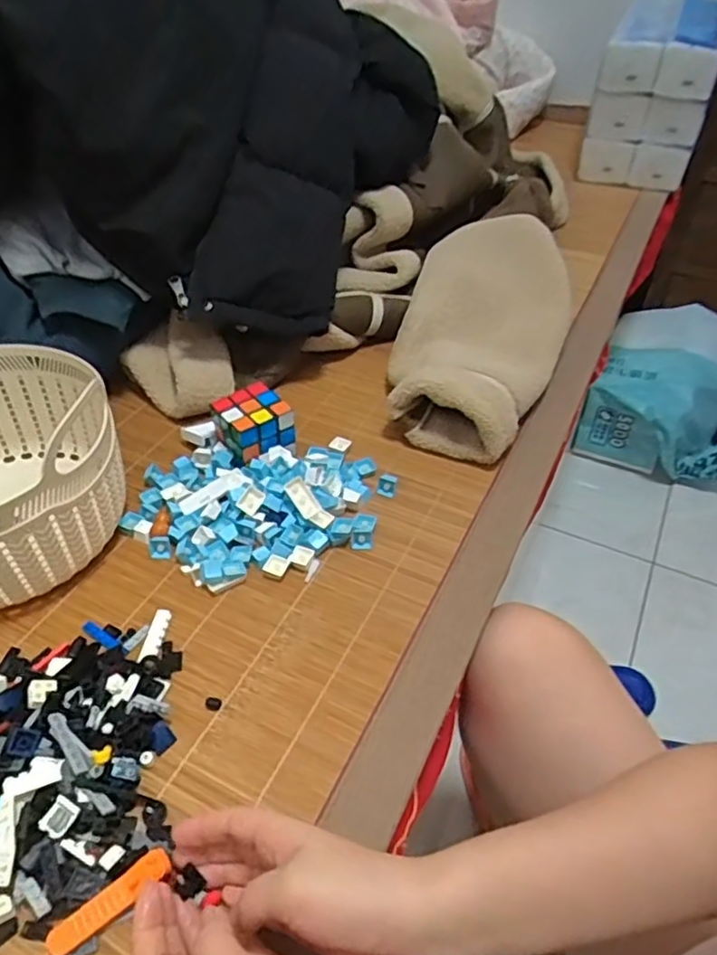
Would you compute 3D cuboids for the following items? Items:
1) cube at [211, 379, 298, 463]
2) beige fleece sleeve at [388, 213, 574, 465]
[{"bbox_3d":[-0.102,-0.049,0.643,0.058,0.059,0.065,-25,50,-24],"label":"cube"},{"bbox_3d":[0.145,-0.179,0.752,0.174,0.096,0.378,18,47,17],"label":"beige fleece sleeve"}]

